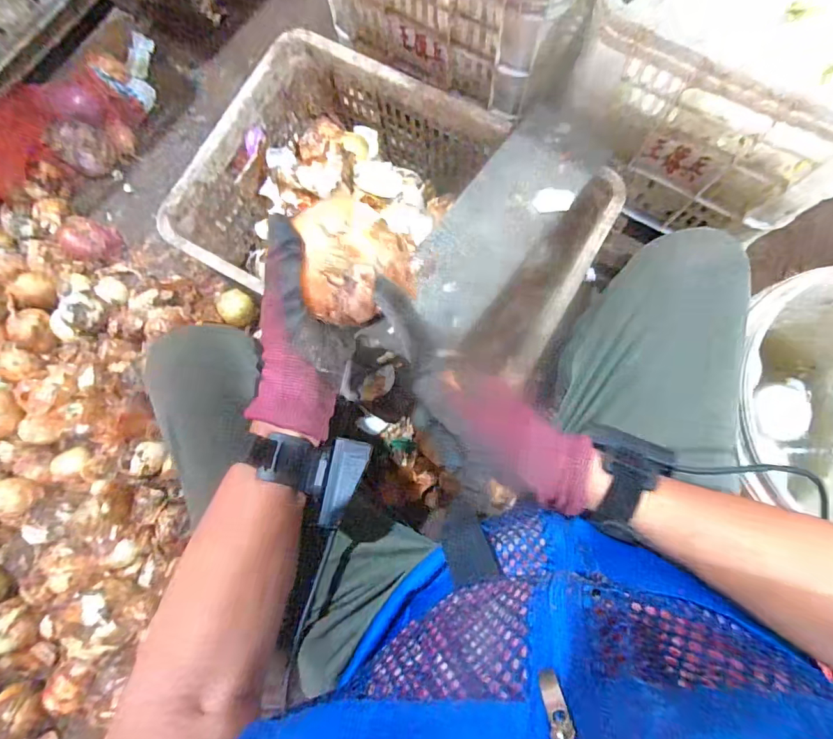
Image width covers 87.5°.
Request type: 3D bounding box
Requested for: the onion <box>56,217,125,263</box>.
[{"bbox_3d":[-0.634,-0.250,0.845,0.091,0.063,0.084,0,82,2],"label":"onion"}]

